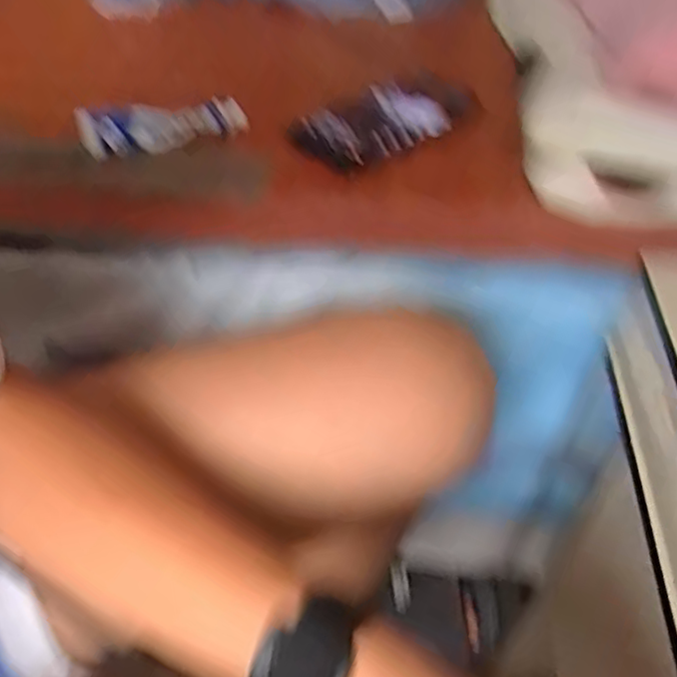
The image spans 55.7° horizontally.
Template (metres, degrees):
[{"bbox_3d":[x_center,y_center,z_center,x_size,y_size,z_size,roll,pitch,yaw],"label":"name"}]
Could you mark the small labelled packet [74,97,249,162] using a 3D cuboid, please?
[{"bbox_3d":[-0.142,-0.171,0.519,0.126,0.030,0.040,-11,46,-11],"label":"small labelled packet"}]

